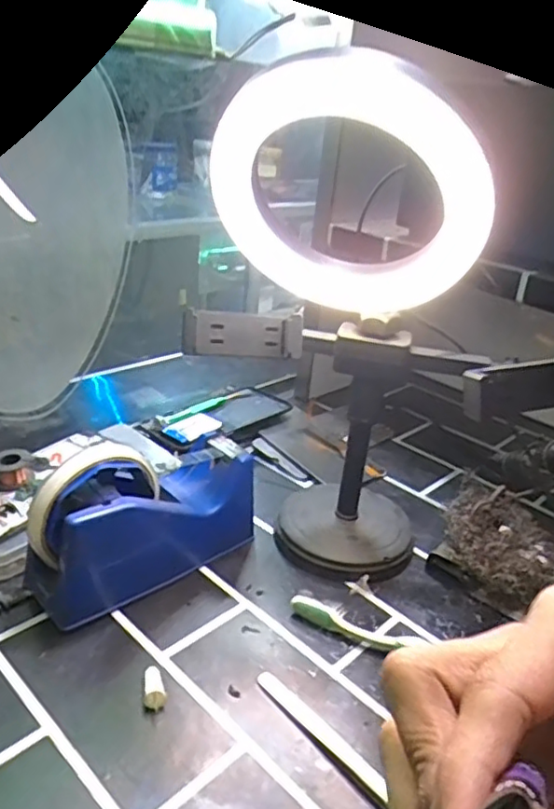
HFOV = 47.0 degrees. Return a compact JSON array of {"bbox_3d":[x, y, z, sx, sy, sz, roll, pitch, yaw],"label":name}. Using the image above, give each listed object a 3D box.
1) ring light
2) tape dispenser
[{"bbox_3d":[0.040,-0.111,0.344,0.153,0.154,0.020,33,60,-15],"label":"ring light"},{"bbox_3d":[-0.088,0.071,0.431,0.058,0.097,0.158,26,32,37],"label":"tape dispenser"}]

